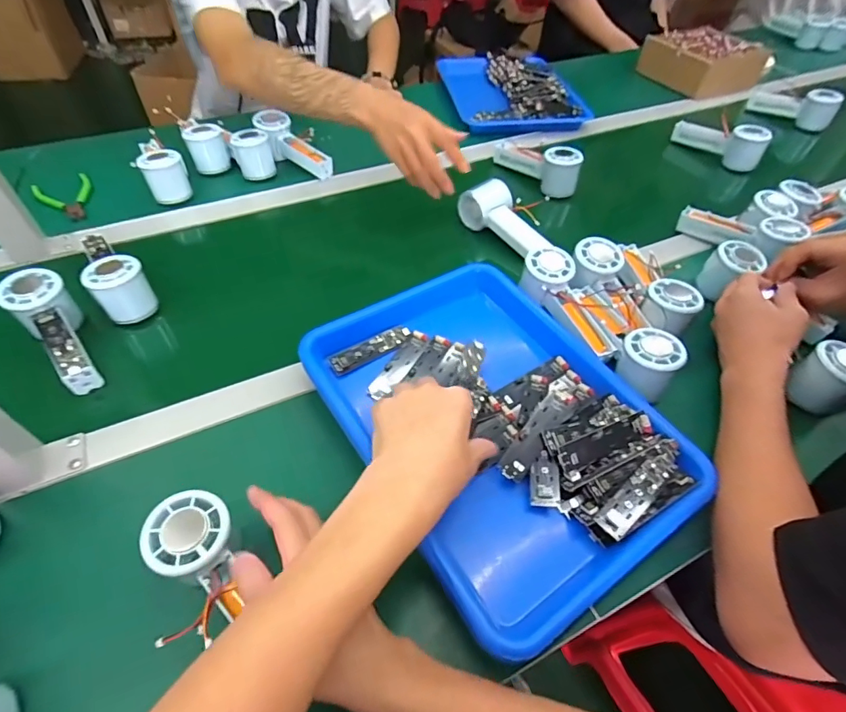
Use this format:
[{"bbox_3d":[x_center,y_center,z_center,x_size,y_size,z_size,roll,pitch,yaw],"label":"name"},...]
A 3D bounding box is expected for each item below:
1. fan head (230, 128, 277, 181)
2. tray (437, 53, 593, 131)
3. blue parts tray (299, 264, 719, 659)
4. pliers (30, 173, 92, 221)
[{"bbox_3d":[-0.267,-0.317,0.719,0.059,0.058,0.047,-13,54,-13],"label":"fan head"},{"bbox_3d":[0.173,-0.564,0.947,0.250,0.048,0.356,-2,52,-5],"label":"tray"},{"bbox_3d":[0.059,0.053,0.444,0.247,0.066,0.350,-26,58,-22],"label":"blue parts tray"},{"bbox_3d":[-0.512,-0.231,0.662,0.071,0.017,0.107,-34,61,-26],"label":"pliers"}]

